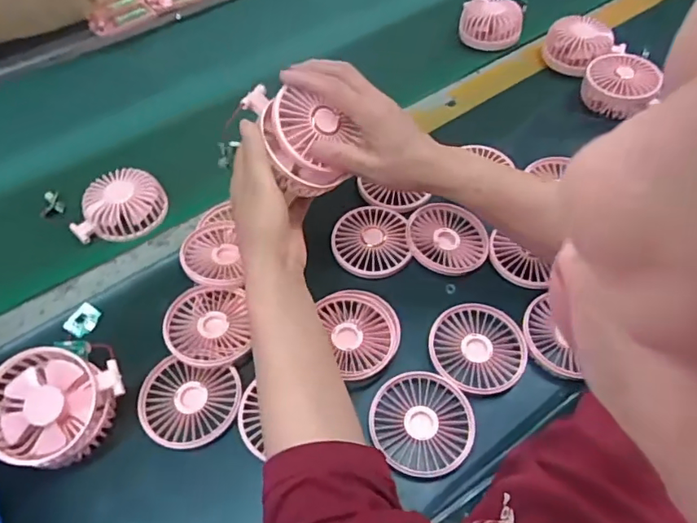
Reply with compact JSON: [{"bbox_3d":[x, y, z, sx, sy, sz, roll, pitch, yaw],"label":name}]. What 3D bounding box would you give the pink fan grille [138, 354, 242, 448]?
[{"bbox_3d":[-0.143,0.126,0.467,0.088,0.014,0.076,5,55,6],"label":"pink fan grille"}]

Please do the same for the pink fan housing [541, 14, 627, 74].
[{"bbox_3d":[0.311,-0.292,0.720,0.070,0.052,0.085,-25,57,-15],"label":"pink fan housing"}]

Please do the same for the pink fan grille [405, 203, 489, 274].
[{"bbox_3d":[0.104,-0.023,0.560,0.084,0.013,0.085,-1,54,1],"label":"pink fan grille"}]

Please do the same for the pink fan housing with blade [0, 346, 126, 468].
[{"bbox_3d":[-0.245,0.124,0.438,0.096,0.056,0.091,-1,54,1],"label":"pink fan housing with blade"}]

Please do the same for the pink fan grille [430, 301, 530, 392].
[{"bbox_3d":[0.122,0.081,0.498,0.091,0.008,0.085,-31,59,-18],"label":"pink fan grille"}]

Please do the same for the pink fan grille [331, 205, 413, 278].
[{"bbox_3d":[0.023,-0.023,0.560,0.079,0.013,0.086,-3,54,0],"label":"pink fan grille"}]

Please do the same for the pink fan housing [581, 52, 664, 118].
[{"bbox_3d":[0.347,-0.227,0.672,0.089,0.042,0.087,14,56,12],"label":"pink fan housing"}]

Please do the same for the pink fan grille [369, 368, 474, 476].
[{"bbox_3d":[0.064,0.140,0.458,0.087,0.011,0.086,4,54,5],"label":"pink fan grille"}]

